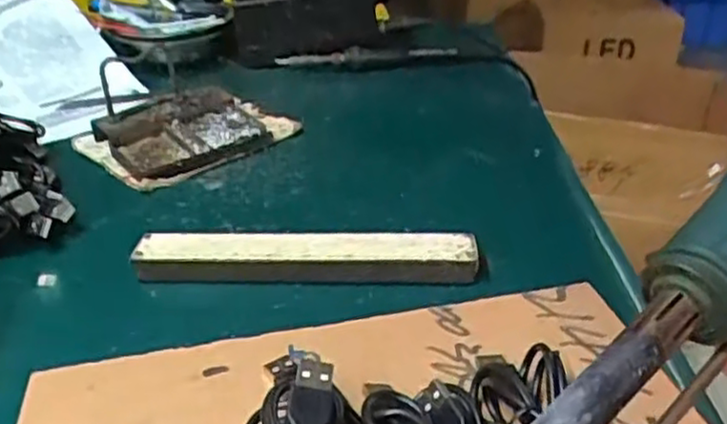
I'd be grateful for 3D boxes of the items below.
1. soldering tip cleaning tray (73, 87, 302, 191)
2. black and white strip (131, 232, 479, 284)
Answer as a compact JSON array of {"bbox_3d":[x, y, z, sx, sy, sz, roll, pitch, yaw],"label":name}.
[{"bbox_3d":[-0.138,-0.068,0.584,0.150,0.031,0.109,-21,34,-31],"label":"soldering tip cleaning tray"},{"bbox_3d":[-0.033,0.027,0.423,0.194,0.025,0.025,0,29,4],"label":"black and white strip"}]

